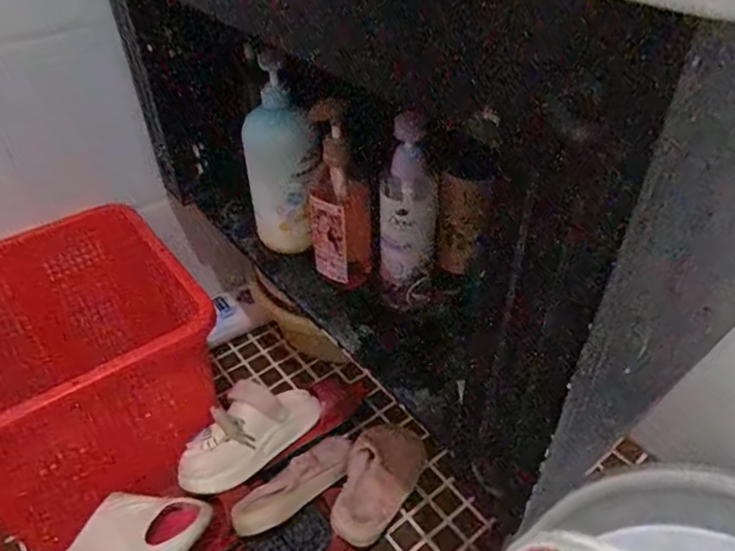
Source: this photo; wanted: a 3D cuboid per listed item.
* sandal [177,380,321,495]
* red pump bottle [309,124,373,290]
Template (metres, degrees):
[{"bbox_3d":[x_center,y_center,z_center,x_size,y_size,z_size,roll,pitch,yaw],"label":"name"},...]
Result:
[{"bbox_3d":[-0.172,0.222,0.826,0.091,0.080,0.242,27,32,29],"label":"sandal"},{"bbox_3d":[-0.034,-0.075,0.656,0.068,0.195,0.074,-6,41,-5],"label":"red pump bottle"}]

